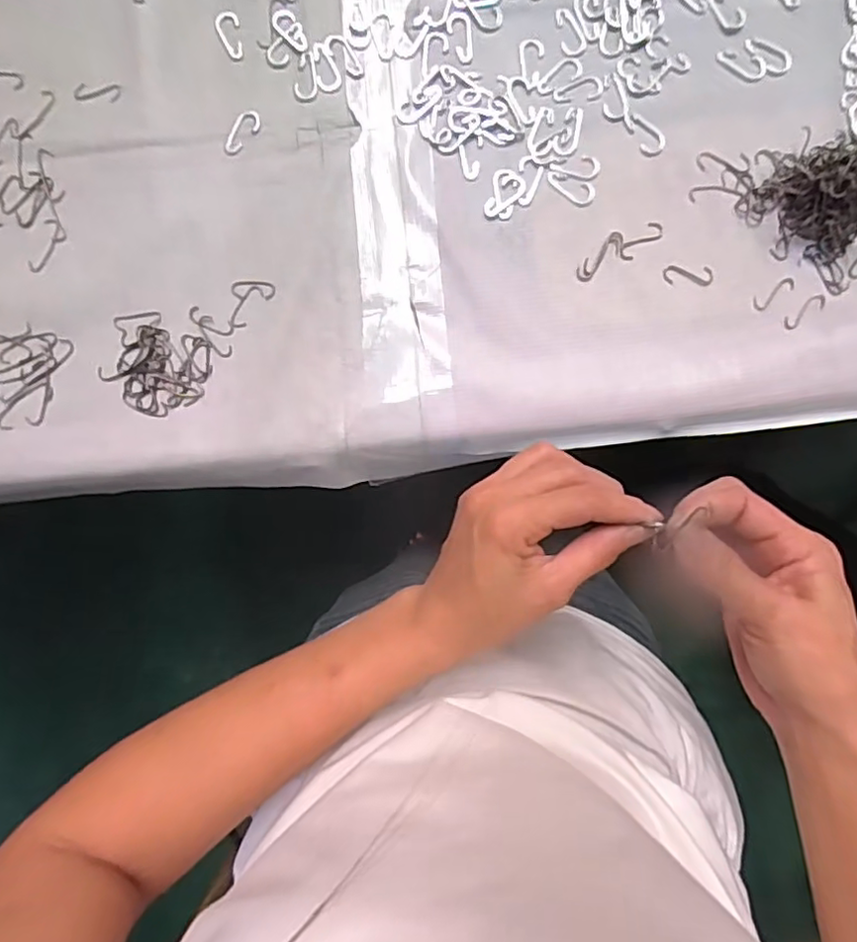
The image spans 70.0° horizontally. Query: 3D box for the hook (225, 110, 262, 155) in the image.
[{"bbox_3d":[-0.141,-0.258,0.467,0.017,0.005,0.038,25,91,2],"label":"hook"}]

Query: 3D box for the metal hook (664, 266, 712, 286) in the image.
[{"bbox_3d":[0.193,-0.145,0.454,0.036,0.004,0.014,2,90,2],"label":"metal hook"}]

